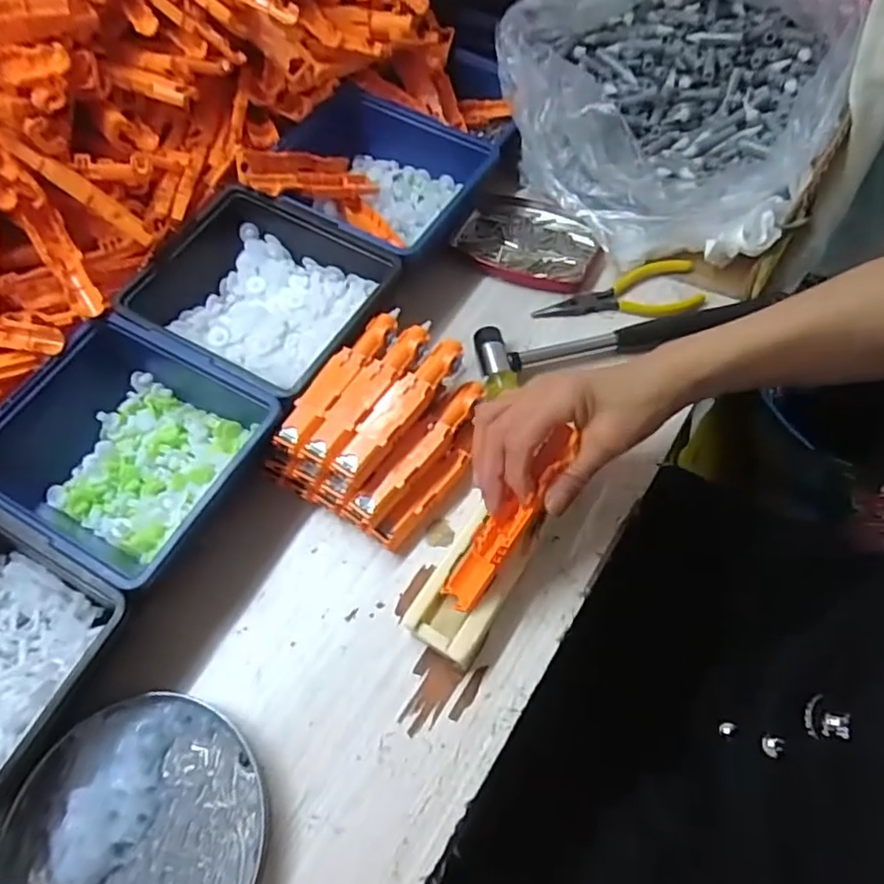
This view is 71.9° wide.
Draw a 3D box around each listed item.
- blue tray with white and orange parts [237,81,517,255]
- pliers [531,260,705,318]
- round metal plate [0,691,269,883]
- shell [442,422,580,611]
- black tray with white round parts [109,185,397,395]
[{"bbox_3d":[-0.063,-0.221,0.517,0.173,0.071,0.154,27,67,20],"label":"blue tray with white and orange parts"},{"bbox_3d":[0.136,-0.113,0.474,0.124,0.013,0.049,-11,59,0],"label":"pliers"},{"bbox_3d":[-0.165,0.216,0.327,0.132,0.024,0.142,-3,60,5],"label":"round metal plate"},{"bbox_3d":[0.039,0.044,0.350,0.024,0.017,0.119,37,104,19],"label":"shell"},{"bbox_3d":[-0.134,-0.110,0.461,0.168,0.048,0.145,23,65,19],"label":"black tray with white round parts"}]

